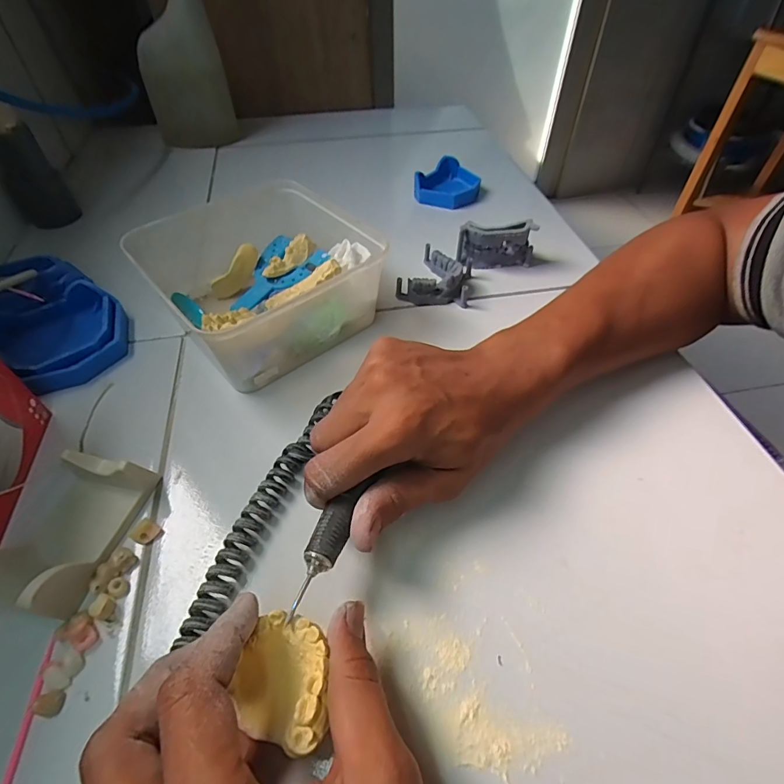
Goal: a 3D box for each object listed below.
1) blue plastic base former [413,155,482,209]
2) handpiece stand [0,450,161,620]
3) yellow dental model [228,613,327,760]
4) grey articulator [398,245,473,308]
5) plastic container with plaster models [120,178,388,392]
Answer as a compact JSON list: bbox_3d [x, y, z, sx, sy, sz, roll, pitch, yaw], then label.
[{"bbox_3d":[0.069,-0.253,0.542,0.074,0.029,0.078,9,50,9],"label":"blue plastic base former"},{"bbox_3d":[-0.184,0.076,0.253,0.049,0.029,0.087,9,50,9],"label":"handpiece stand"},{"bbox_3d":[-0.044,0.123,0.192,0.042,0.018,0.043,17,51,11],"label":"yellow dental model"},{"bbox_3d":[0.045,-0.112,0.422,0.062,0.026,0.071,13,50,12],"label":"grey articulator"},{"bbox_3d":[-0.105,-0.092,0.366,0.157,0.059,0.153,-34,57,-25],"label":"plastic container with plaster models"}]

